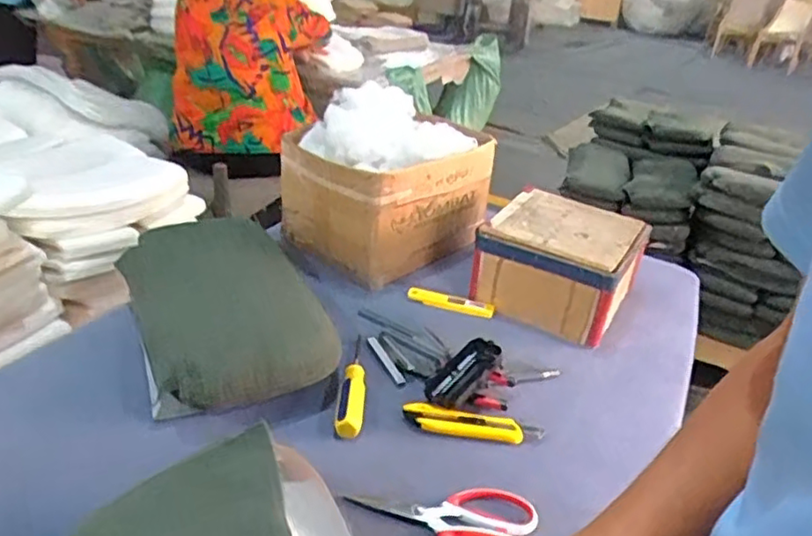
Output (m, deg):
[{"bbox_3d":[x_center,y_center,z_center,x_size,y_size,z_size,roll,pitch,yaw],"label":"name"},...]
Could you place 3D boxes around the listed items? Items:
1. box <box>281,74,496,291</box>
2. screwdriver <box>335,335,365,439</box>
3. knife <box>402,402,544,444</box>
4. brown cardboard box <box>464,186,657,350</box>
[{"bbox_3d":[-0.035,-0.147,1.106,0.316,0.257,0.227,-20,37,-39],"label":"box"},{"bbox_3d":[-0.066,0.134,0.812,0.031,0.034,0.203,4,28,-3],"label":"screwdriver"},{"bbox_3d":[0.078,0.184,0.753,0.162,0.012,0.036,9,28,5],"label":"knife"},{"bbox_3d":[0.243,-0.011,1.007,0.208,0.126,0.214,21,32,26],"label":"brown cardboard box"}]

